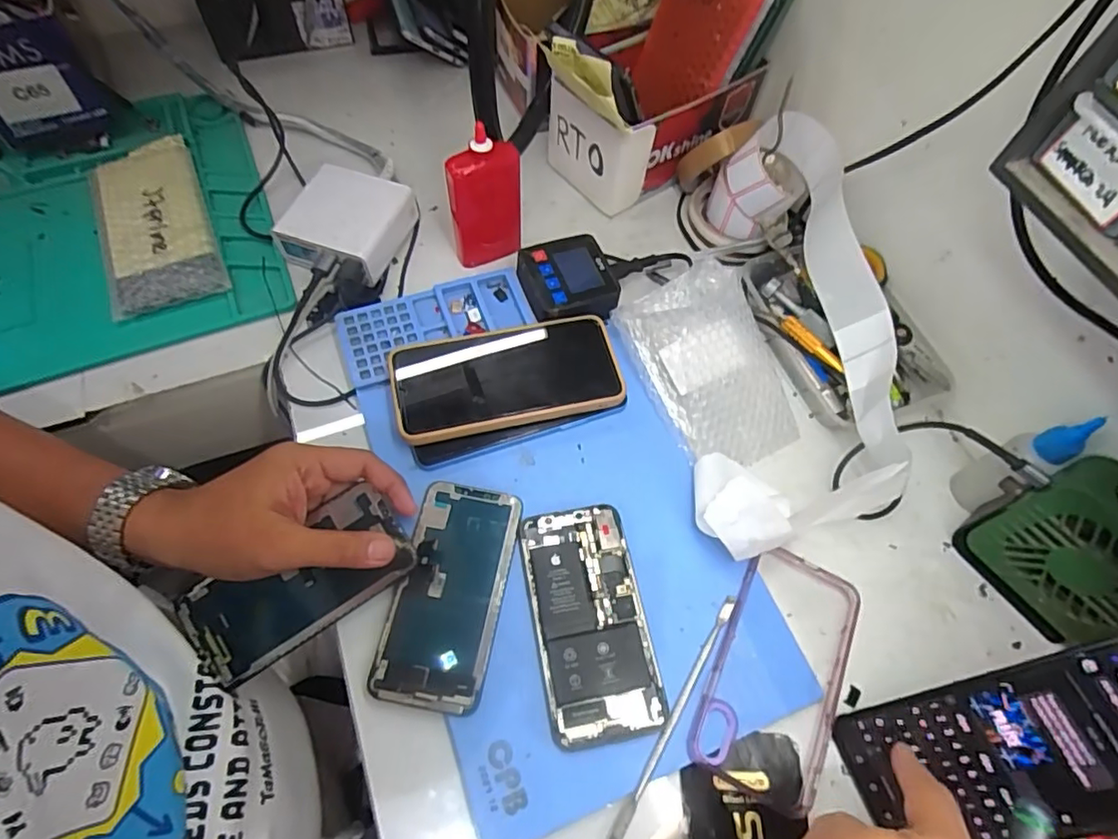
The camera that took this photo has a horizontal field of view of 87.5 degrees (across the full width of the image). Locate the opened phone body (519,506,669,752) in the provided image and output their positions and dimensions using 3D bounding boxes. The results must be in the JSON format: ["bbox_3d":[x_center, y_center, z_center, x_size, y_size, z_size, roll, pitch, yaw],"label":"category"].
[{"bbox_3d":[0.020,0.126,0.374,0.072,0.007,0.141,-9,66,-7],"label":"opened phone body"}]

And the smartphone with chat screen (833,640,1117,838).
[{"bbox_3d":[0.236,0.177,0.307,0.162,0.004,0.076,-35,60,30],"label":"smartphone with chat screen"}]

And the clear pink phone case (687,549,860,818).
[{"bbox_3d":[0.139,0.158,0.370,0.079,0.016,0.144,26,64,10],"label":"clear pink phone case"}]

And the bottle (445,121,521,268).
[{"bbox_3d":[-0.060,-0.175,0.477,0.056,0.125,0.031,-5,63,-6],"label":"bottle"}]

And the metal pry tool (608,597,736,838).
[{"bbox_3d":[0.071,0.175,0.349,0.009,0.009,0.158,31,67,11],"label":"metal pry tool"}]

